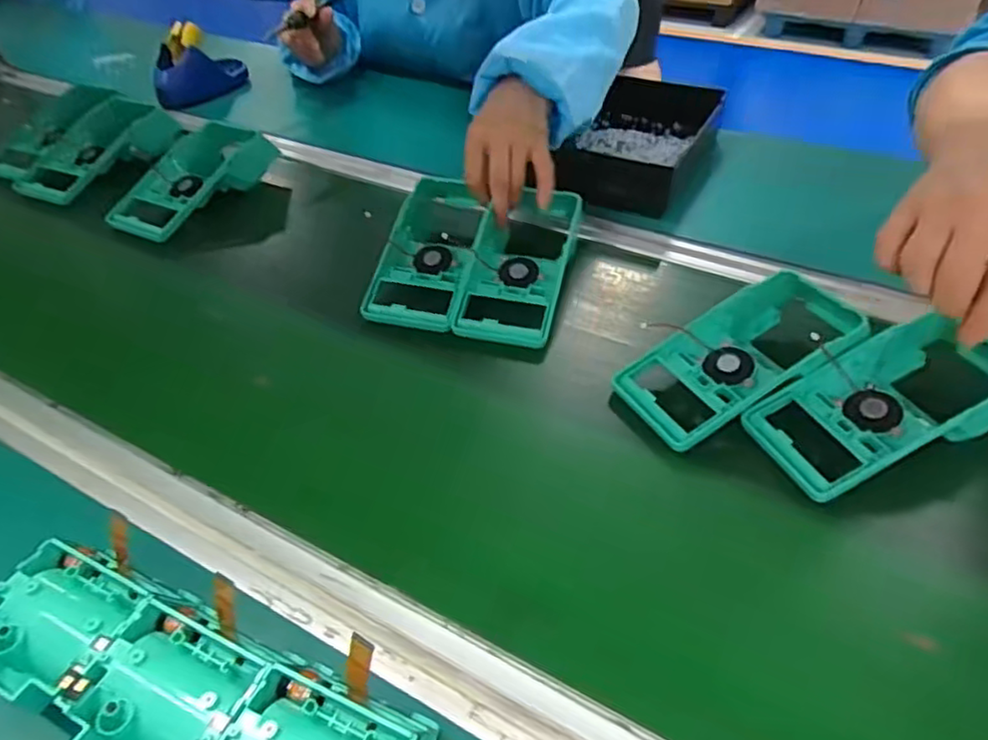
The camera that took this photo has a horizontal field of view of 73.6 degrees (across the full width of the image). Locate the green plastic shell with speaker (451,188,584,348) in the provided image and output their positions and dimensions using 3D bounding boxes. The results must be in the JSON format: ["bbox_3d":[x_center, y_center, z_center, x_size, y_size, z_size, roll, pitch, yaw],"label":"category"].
[{"bbox_3d":[0.022,-0.092,0.573,0.084,0.025,0.162,9,60,13],"label":"green plastic shell with speaker"}]

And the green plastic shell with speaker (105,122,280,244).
[{"bbox_3d":[-0.328,-0.208,0.711,0.084,0.050,0.185,18,45,21],"label":"green plastic shell with speaker"}]

